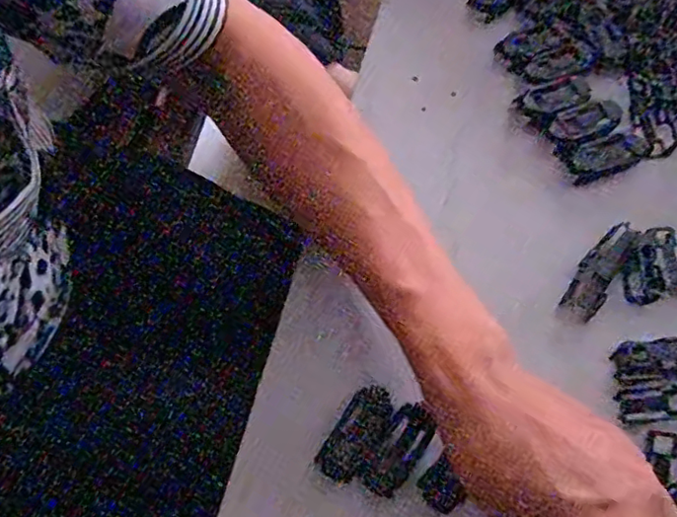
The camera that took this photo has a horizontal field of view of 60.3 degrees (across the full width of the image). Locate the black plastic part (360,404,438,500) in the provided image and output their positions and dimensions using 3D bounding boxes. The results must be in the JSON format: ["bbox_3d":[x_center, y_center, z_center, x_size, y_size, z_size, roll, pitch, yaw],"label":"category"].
[{"bbox_3d":[0.031,0.099,0.302,0.022,0.006,0.050,31,97,8],"label":"black plastic part"}]

